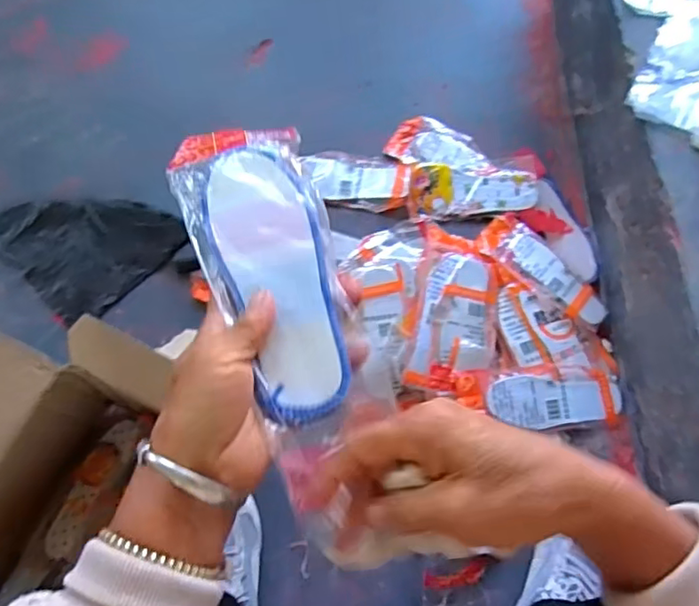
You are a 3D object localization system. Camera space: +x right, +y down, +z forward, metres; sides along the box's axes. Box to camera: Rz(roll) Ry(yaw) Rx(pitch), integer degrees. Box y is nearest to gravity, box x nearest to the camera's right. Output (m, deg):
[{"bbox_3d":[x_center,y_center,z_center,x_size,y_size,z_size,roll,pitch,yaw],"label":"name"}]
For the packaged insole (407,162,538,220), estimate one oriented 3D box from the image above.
[{"bbox_3d":[0.180,-0.162,0.847,0.184,0.013,0.085,2,71,3],"label":"packaged insole"}]

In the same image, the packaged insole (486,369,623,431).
[{"bbox_3d":[0.267,0.124,0.753,0.179,0.014,0.069,-2,79,-8],"label":"packaged insole"}]

